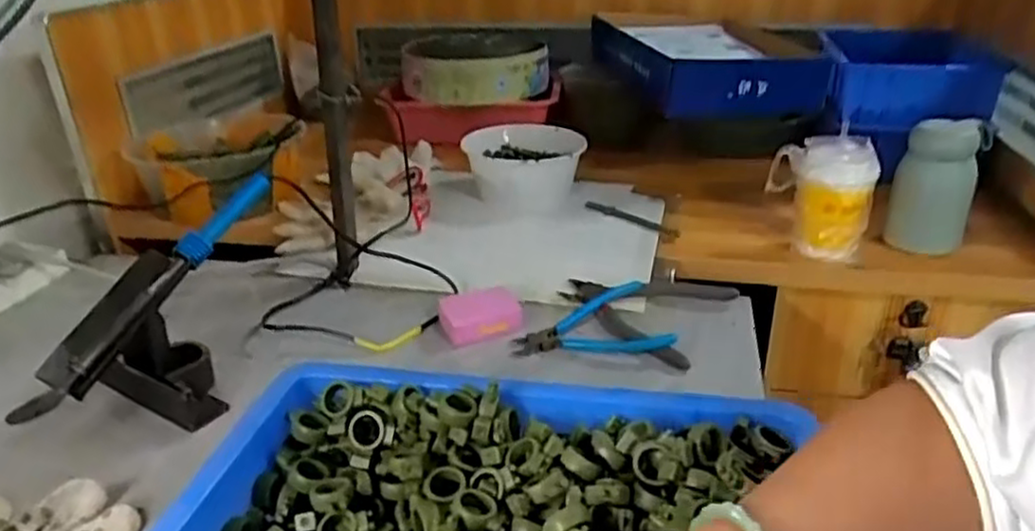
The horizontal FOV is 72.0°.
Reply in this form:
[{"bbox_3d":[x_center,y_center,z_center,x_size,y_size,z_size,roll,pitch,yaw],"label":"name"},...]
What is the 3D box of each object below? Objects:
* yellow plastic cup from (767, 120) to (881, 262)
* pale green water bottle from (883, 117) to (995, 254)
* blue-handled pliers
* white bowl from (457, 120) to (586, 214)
[{"bbox_3d":[0.340,-0.082,0.817,0.092,0.133,0.097,-1,27,1],"label":"yellow plastic cup"},{"bbox_3d":[0.469,-0.090,0.799,0.079,0.138,0.090,14,30,28],"label":"pale green water bottle"},{"bbox_3d":[0.076,0.052,0.713,0.150,0.024,0.113,2,27,7],"label":"blue-handled pliers"},{"bbox_3d":[0.013,-0.142,1.022,0.161,0.073,0.169,-1,27,1],"label":"white bowl"}]

